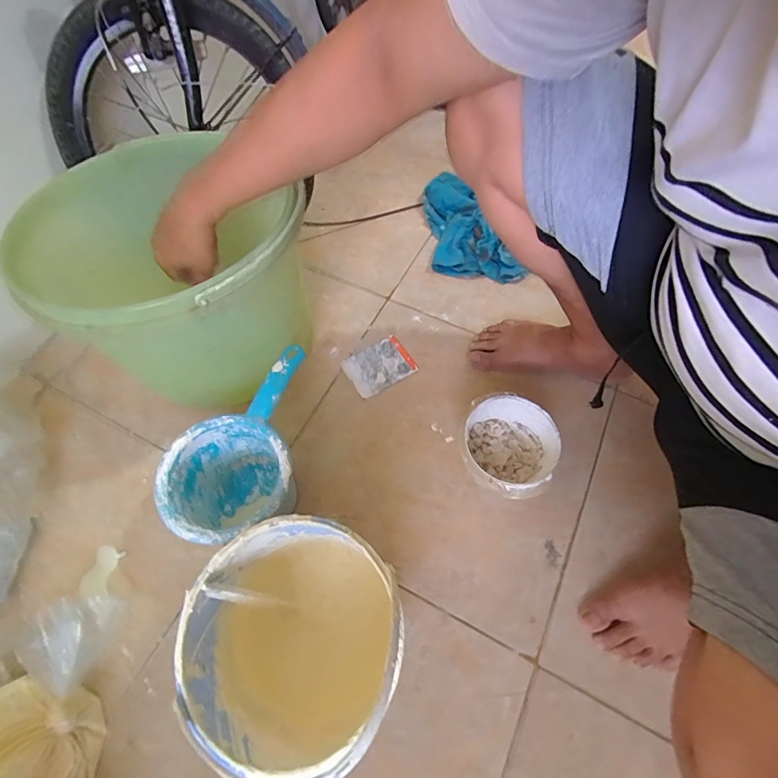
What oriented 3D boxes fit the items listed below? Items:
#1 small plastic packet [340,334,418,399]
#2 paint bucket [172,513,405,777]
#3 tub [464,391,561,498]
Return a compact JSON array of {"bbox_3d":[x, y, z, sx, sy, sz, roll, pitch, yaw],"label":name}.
[{"bbox_3d":[-0.015,-0.037,0.648,0.101,0.005,0.081,-30,66,-15],"label":"small plastic packet"},{"bbox_3d":[-0.087,0.230,0.406,0.162,0.186,0.165,0,62,0],"label":"paint bucket"},{"bbox_3d":[0.152,0.084,0.538,0.112,0.089,0.121,0,62,0],"label":"tub"}]

